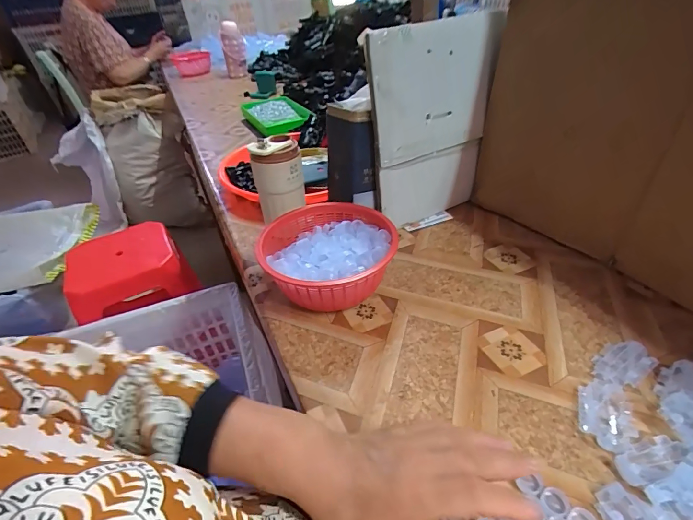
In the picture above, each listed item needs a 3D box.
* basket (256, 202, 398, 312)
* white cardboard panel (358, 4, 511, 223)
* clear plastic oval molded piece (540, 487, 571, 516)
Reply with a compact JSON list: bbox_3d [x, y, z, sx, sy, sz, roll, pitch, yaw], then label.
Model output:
[{"bbox_3d":[-0.027,0.000,0.514,0.184,0.078,0.180,4,39,11],"label":"basket"},{"bbox_3d":[0.123,-0.185,0.560,0.197,0.293,0.028,-21,41,-18],"label":"white cardboard panel"},{"bbox_3d":[0.171,0.198,0.303,0.022,0.004,0.019,-7,38,-1],"label":"clear plastic oval molded piece"}]

